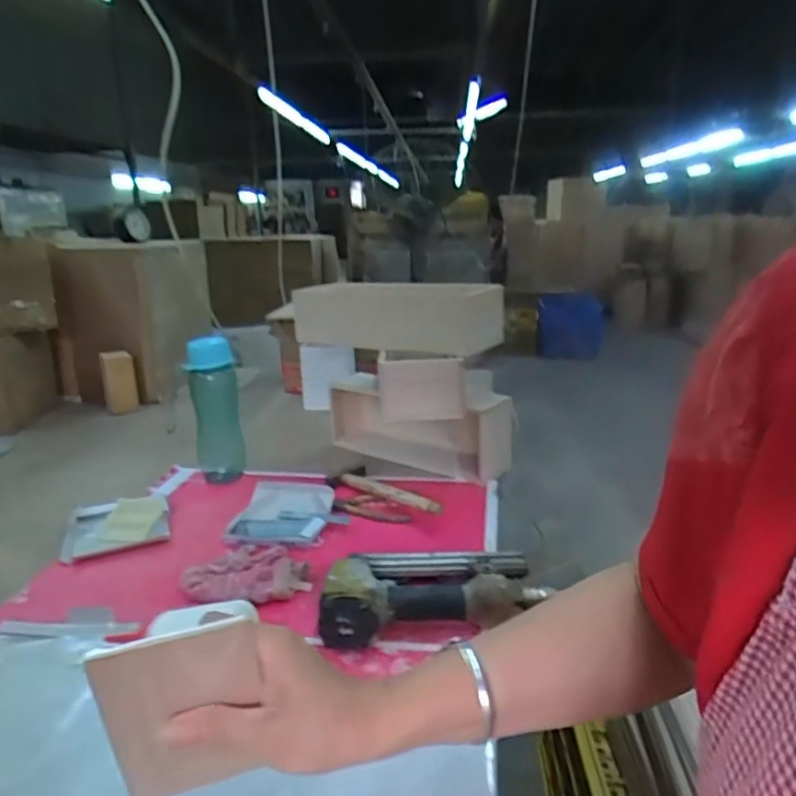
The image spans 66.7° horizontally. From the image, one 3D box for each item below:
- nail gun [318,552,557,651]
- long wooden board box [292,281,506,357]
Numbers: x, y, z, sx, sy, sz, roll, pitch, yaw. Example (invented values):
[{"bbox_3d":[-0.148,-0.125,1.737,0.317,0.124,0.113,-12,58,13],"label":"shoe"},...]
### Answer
[{"bbox_3d":[0.032,0.201,0.657,0.243,0.060,0.129,-5,17,-15],"label":"nail gun"},{"bbox_3d":[-0.004,-0.135,1.015,0.357,0.106,0.102,5,18,19],"label":"long wooden board box"}]

